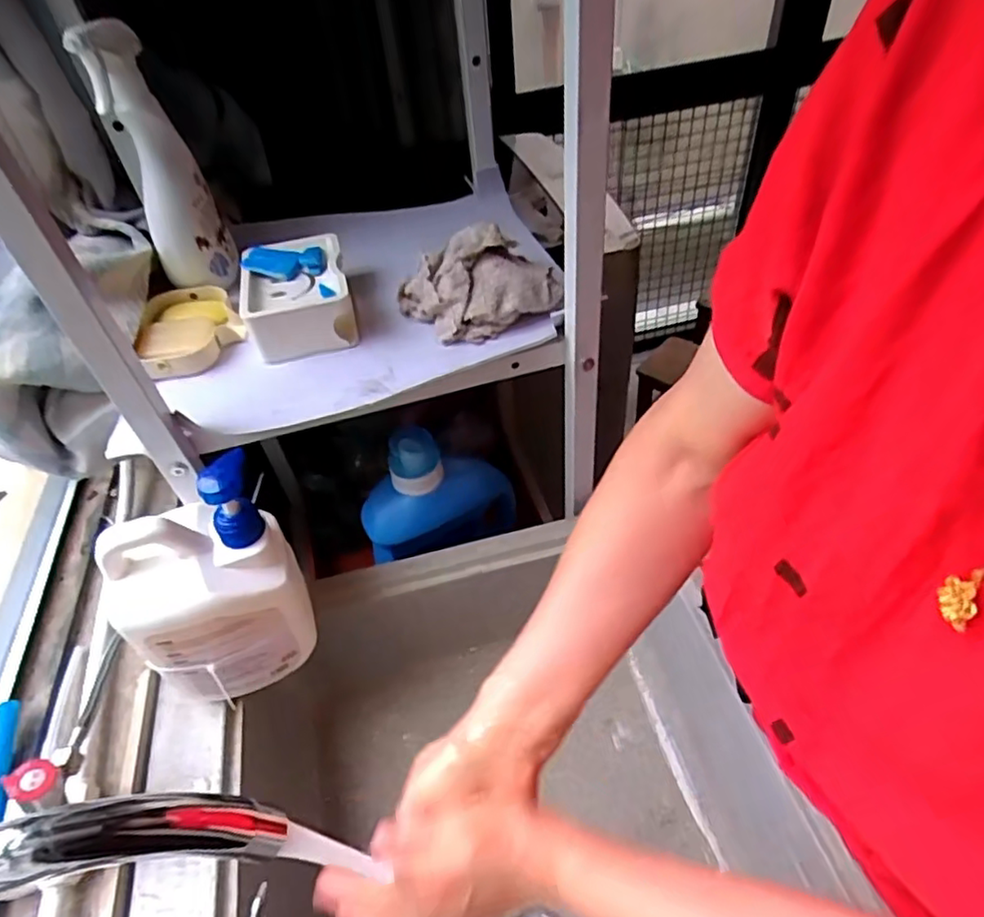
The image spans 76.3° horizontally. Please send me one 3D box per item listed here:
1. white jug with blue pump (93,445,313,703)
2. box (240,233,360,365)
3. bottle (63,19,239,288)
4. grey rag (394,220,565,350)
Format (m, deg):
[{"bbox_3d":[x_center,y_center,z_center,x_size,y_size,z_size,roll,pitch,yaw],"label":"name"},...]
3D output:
[{"bbox_3d":[-0.246,0.103,0.549,0.142,0.197,0.113,-26,49,-18],"label":"white jug with blue pump"},{"bbox_3d":[-0.197,-0.165,0.635,0.102,0.057,0.145,-14,46,-7],"label":"box"},{"bbox_3d":[-0.325,-0.284,0.617,0.074,0.241,0.077,-24,48,-16],"label":"bottle"},{"bbox_3d":[-0.013,-0.172,0.607,0.146,0.066,0.095,-19,47,-11],"label":"grey rag"}]

